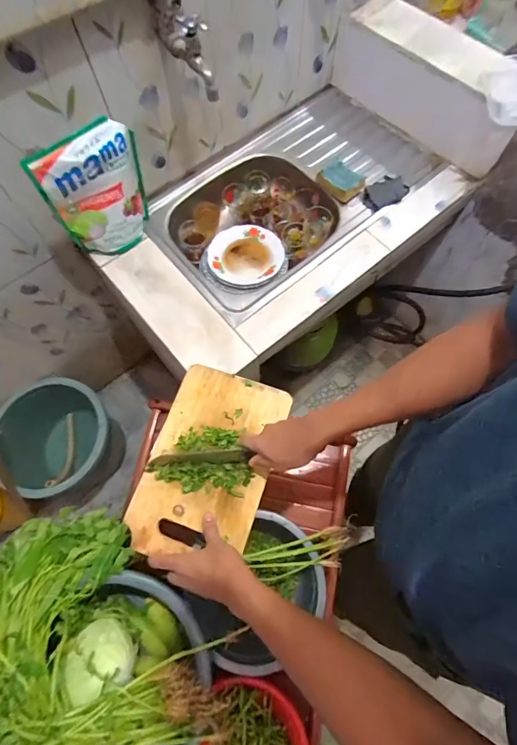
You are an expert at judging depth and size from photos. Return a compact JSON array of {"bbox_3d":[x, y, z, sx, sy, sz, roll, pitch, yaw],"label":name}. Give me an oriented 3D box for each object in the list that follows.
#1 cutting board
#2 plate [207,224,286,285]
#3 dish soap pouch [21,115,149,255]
[{"bbox_3d":[-0.074,0.137,0.585,0.178,0.016,0.284,18,71,7],"label":"cutting board"},{"bbox_3d":[-0.031,-0.278,0.910,0.167,0.026,0.173,0,70,0],"label":"plate"},{"bbox_3d":[-0.305,-0.347,0.754,0.189,0.249,0.058,-37,74,-12],"label":"dish soap pouch"}]

